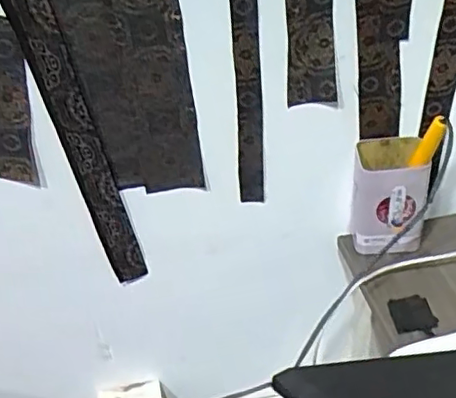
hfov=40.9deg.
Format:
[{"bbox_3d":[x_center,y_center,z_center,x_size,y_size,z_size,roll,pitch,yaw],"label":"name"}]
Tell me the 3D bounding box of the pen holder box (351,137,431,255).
[{"bbox_3d":[0.178,-0.001,0.679,0.074,0.120,0.077,2,39,11],"label":"pen holder box"}]

